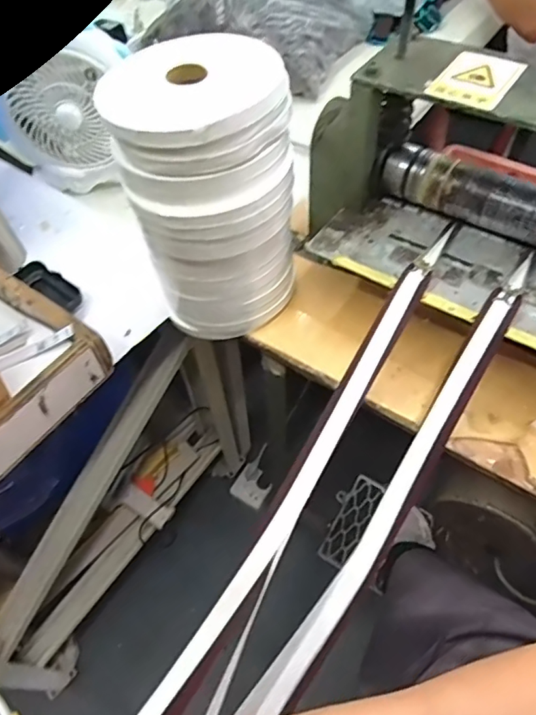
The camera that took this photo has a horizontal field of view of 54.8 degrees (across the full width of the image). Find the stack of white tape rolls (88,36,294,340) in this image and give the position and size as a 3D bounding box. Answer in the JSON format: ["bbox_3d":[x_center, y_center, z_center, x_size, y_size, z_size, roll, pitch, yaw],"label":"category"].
[{"bbox_3d":[-0.056,-0.157,0.560,0.161,0.292,0.159,-6,55,-1],"label":"stack of white tape rolls"}]

